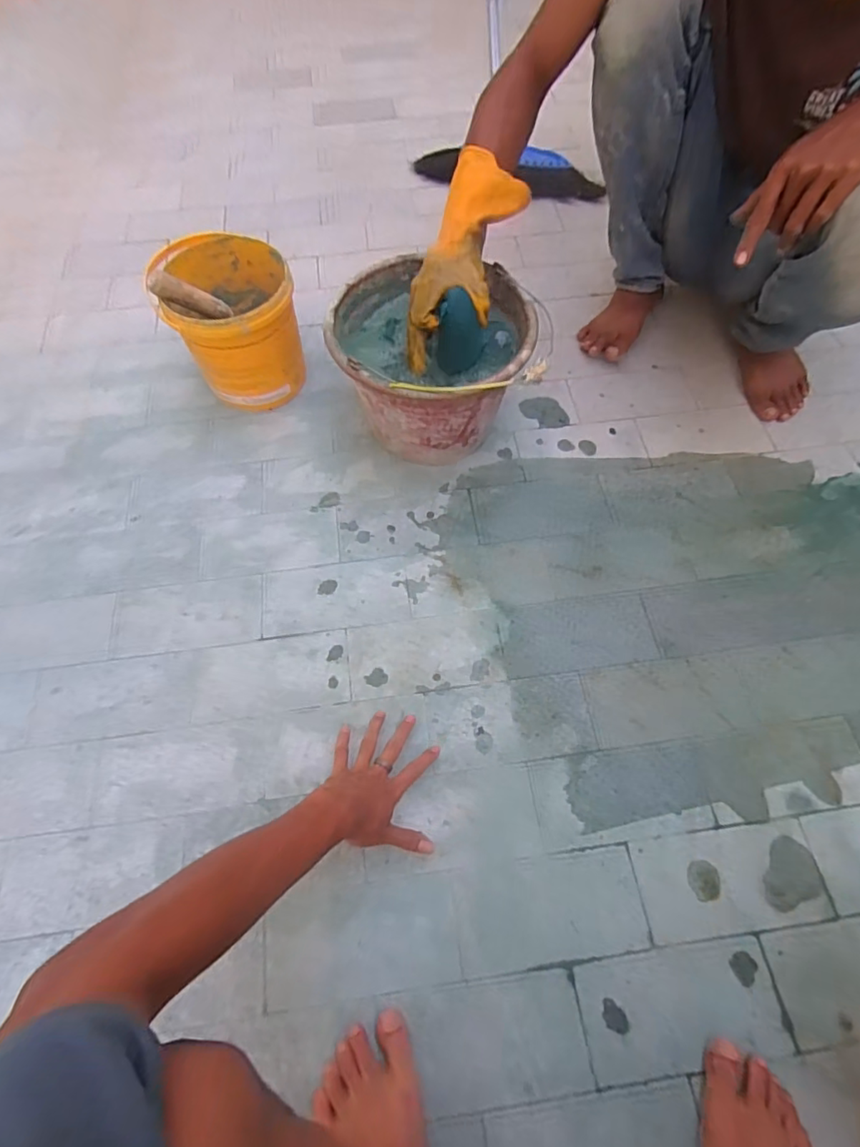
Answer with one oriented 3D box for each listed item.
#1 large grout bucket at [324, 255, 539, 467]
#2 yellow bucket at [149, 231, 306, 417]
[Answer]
[{"bbox_3d":[0.001,-0.290,0.818,0.270,0.194,0.258,0,63,1],"label":"large grout bucket"},{"bbox_3d":[-0.301,-0.384,0.869,0.178,0.181,0.222,-34,67,-16],"label":"yellow bucket"}]

